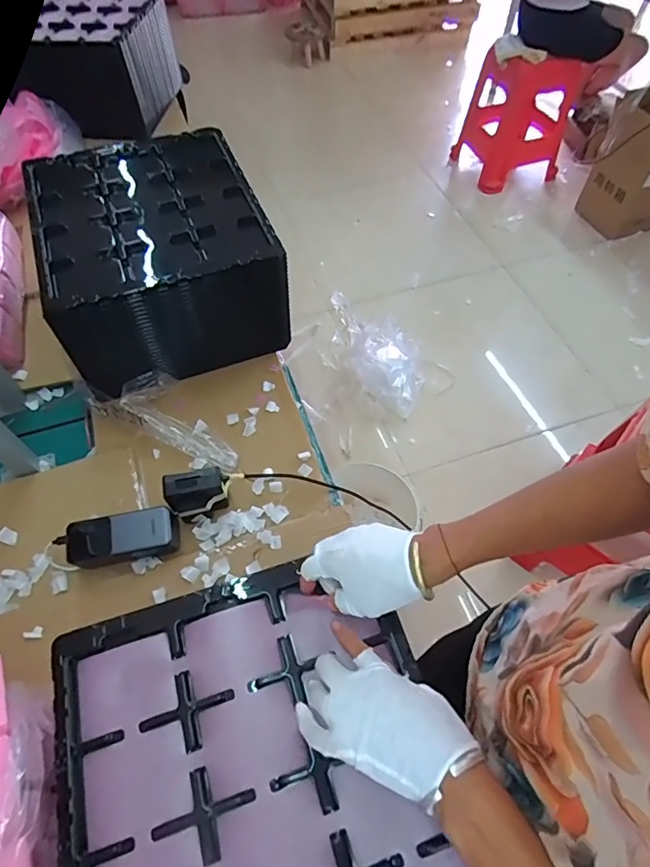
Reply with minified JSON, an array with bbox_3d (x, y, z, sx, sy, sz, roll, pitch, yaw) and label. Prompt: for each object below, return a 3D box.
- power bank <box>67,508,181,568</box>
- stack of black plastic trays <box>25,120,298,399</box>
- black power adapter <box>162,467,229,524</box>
[{"bbox_3d":[-0.271,0.142,0.644,0.142,0.054,0.055,-10,57,-6],"label":"power bank"},{"bbox_3d":[-0.271,-0.284,0.817,0.321,0.197,0.382,-20,59,-12],"label":"stack of black plastic trays"},{"bbox_3d":[-0.172,0.084,0.663,0.079,0.064,0.045,-10,57,-6],"label":"black power adapter"}]

